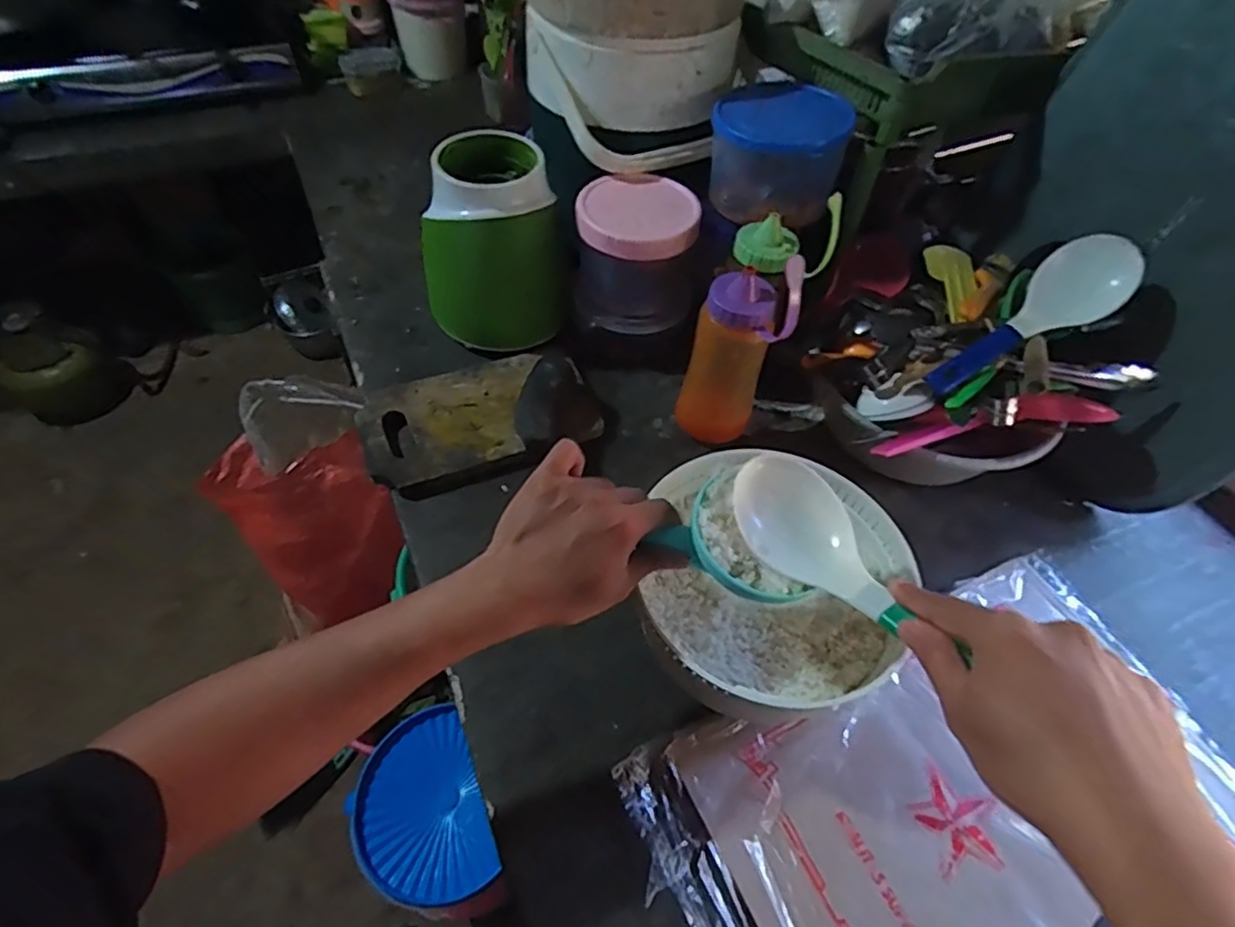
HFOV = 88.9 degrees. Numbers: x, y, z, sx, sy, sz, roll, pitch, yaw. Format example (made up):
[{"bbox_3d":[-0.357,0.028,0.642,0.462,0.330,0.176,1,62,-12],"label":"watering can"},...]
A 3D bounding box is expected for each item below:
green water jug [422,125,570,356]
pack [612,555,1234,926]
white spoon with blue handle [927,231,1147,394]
[{"bbox_3d":[-0.131,-0.229,0.668,0.137,0.172,0.128,-26,59,-22],"label":"green water jug"},{"bbox_3d":[0.255,0.254,0.458,0.437,0.021,0.268,-20,57,-19],"label":"pack"},{"bbox_3d":[0.354,-0.120,0.541,0.215,0.038,0.069,-37,62,-10],"label":"white spoon with blue handle"}]

